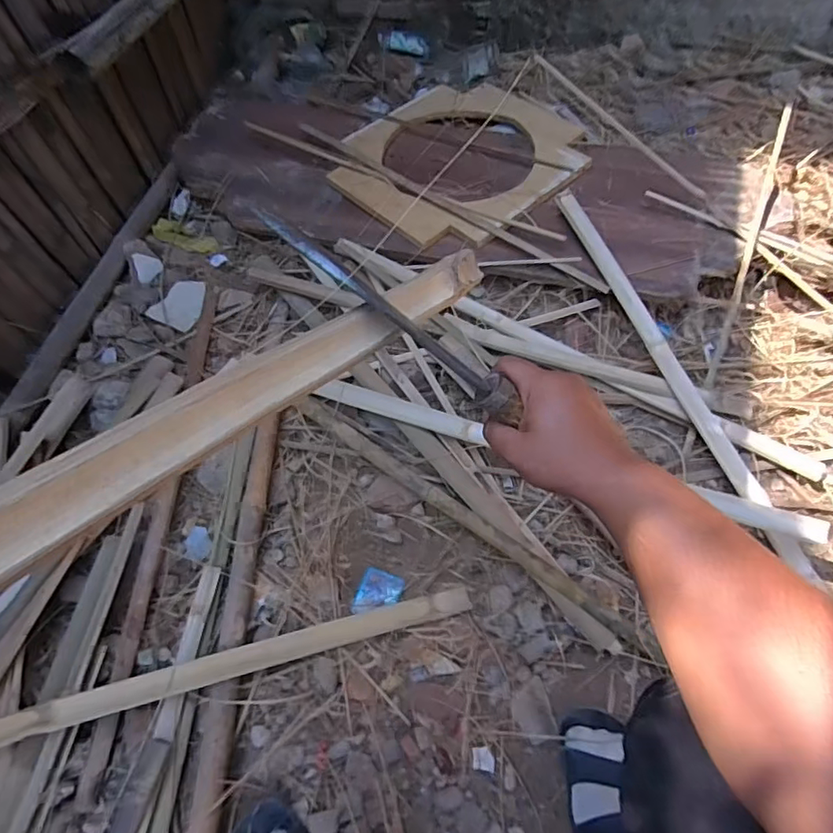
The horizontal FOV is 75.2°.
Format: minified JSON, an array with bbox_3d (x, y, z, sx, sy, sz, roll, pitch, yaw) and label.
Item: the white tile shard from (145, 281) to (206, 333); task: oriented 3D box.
[{"bbox_3d":[-0.456,-0.222,1.061,0.101,0.013,0.109,26,66,14],"label":"white tile shard"}]

